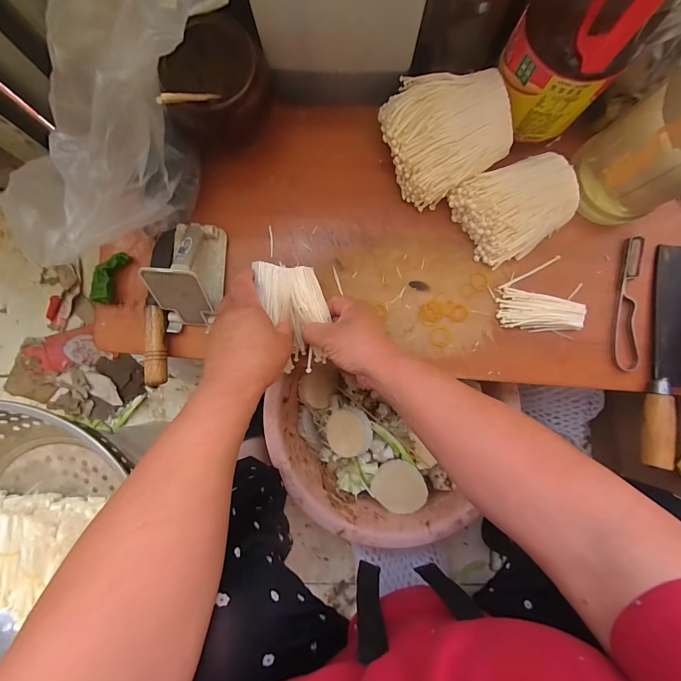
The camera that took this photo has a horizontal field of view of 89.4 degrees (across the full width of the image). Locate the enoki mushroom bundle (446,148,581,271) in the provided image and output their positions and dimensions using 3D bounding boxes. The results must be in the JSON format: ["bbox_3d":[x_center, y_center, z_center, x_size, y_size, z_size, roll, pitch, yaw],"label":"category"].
[{"bbox_3d":[0.204,-0.153,0.406,0.117,0.064,0.100,-21,87,-2],"label":"enoki mushroom bundle"}]

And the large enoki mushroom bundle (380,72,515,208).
[{"bbox_3d":[0.114,-0.238,0.399,0.115,0.087,0.123,0,86,-1],"label":"large enoki mushroom bundle"}]

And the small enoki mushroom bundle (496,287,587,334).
[{"bbox_3d":[0.244,-0.035,0.421,0.097,0.020,0.047,9,86,0],"label":"small enoki mushroom bundle"}]

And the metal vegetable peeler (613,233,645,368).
[{"bbox_3d":[0.357,-0.046,0.424,0.031,0.007,0.164,4,86,0],"label":"metal vegetable peeler"}]

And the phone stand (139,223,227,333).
[{"bbox_3d":[-0.179,-0.079,0.399,0.063,0.078,0.127,6,86,0],"label":"phone stand"}]

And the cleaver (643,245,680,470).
[{"bbox_3d":[0.417,0.017,0.414,0.078,0.021,0.265,7,86,0],"label":"cleaver"}]

